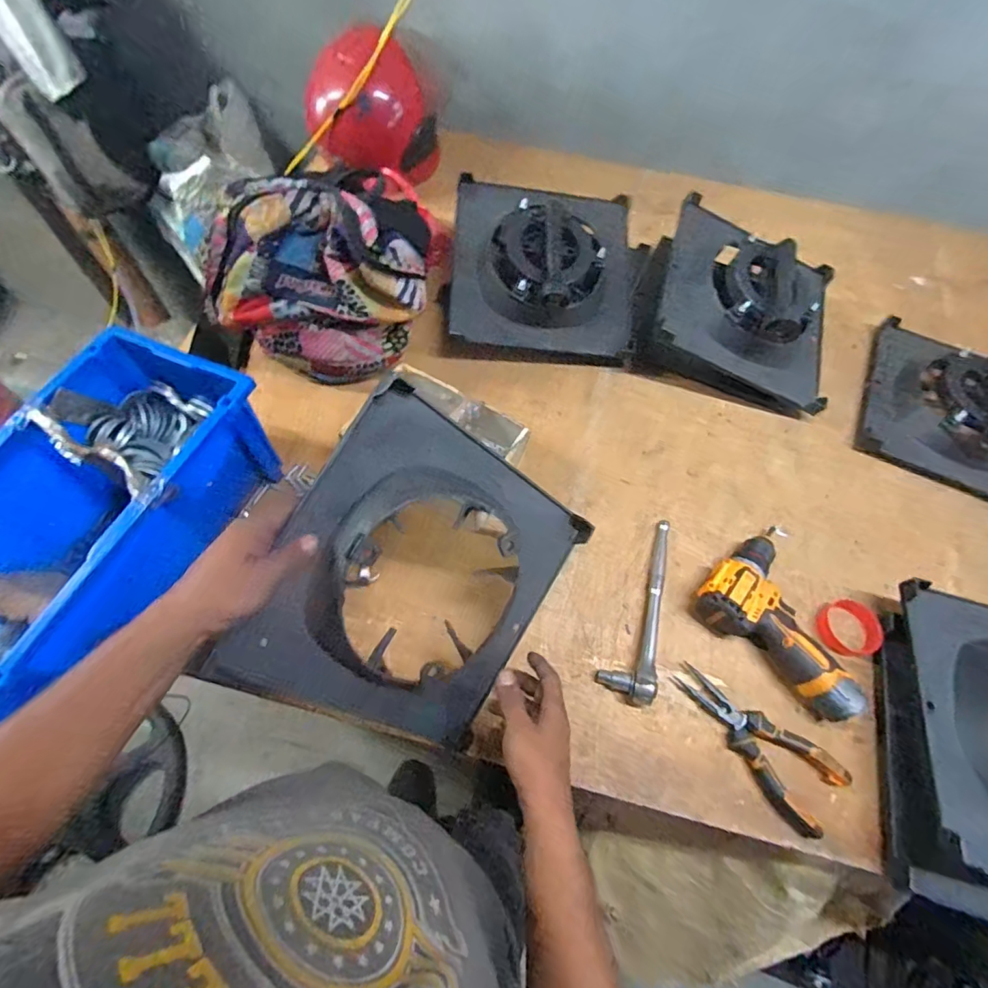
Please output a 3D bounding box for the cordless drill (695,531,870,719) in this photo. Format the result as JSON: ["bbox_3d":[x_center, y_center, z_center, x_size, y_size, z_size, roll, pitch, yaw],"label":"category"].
[{"bbox_3d":[0.388,0.143,0.645,0.210,0.055,0.187,39,67,15],"label":"cordless drill"}]

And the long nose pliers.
[{"bbox_3d":[0.312,0.276,0.586,0.084,0.026,0.198,-33,69,-18],"label":"long nose pliers"}]

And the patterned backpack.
[{"bbox_3d":[-0.257,-0.317,0.739,0.308,0.230,0.200,3,63,-2],"label":"patterned backpack"}]

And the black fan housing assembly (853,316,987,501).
[{"bbox_3d":[0.763,-0.136,0.792,0.307,0.086,0.284,28,65,10],"label":"black fan housing assembly"}]

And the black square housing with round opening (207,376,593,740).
[{"bbox_3d":[-0.069,0.095,0.507,0.290,0.047,0.304,36,81,-32],"label":"black square housing with round opening"}]

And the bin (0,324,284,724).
[{"bbox_3d":[-0.456,0.042,0.567,0.192,0.156,0.442,20,64,7],"label":"bin"}]

